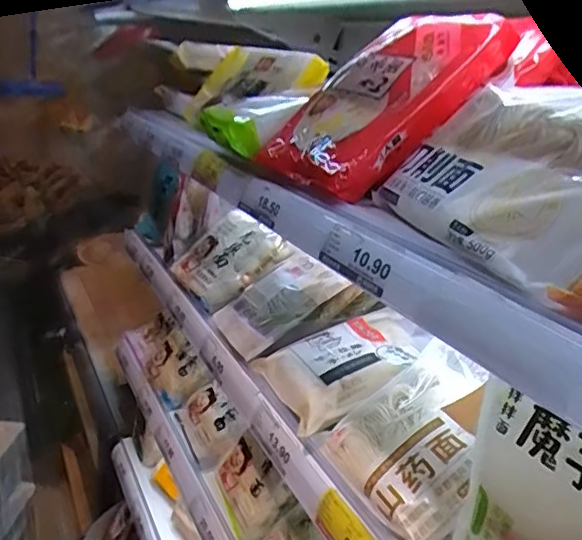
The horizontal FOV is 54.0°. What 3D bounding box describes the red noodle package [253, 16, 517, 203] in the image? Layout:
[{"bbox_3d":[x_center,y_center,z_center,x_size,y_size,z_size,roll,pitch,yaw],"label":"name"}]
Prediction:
[{"bbox_3d":[0.089,-0.167,0.549,0.127,0.234,0.048,39,-8,43],"label":"red noodle package"}]

